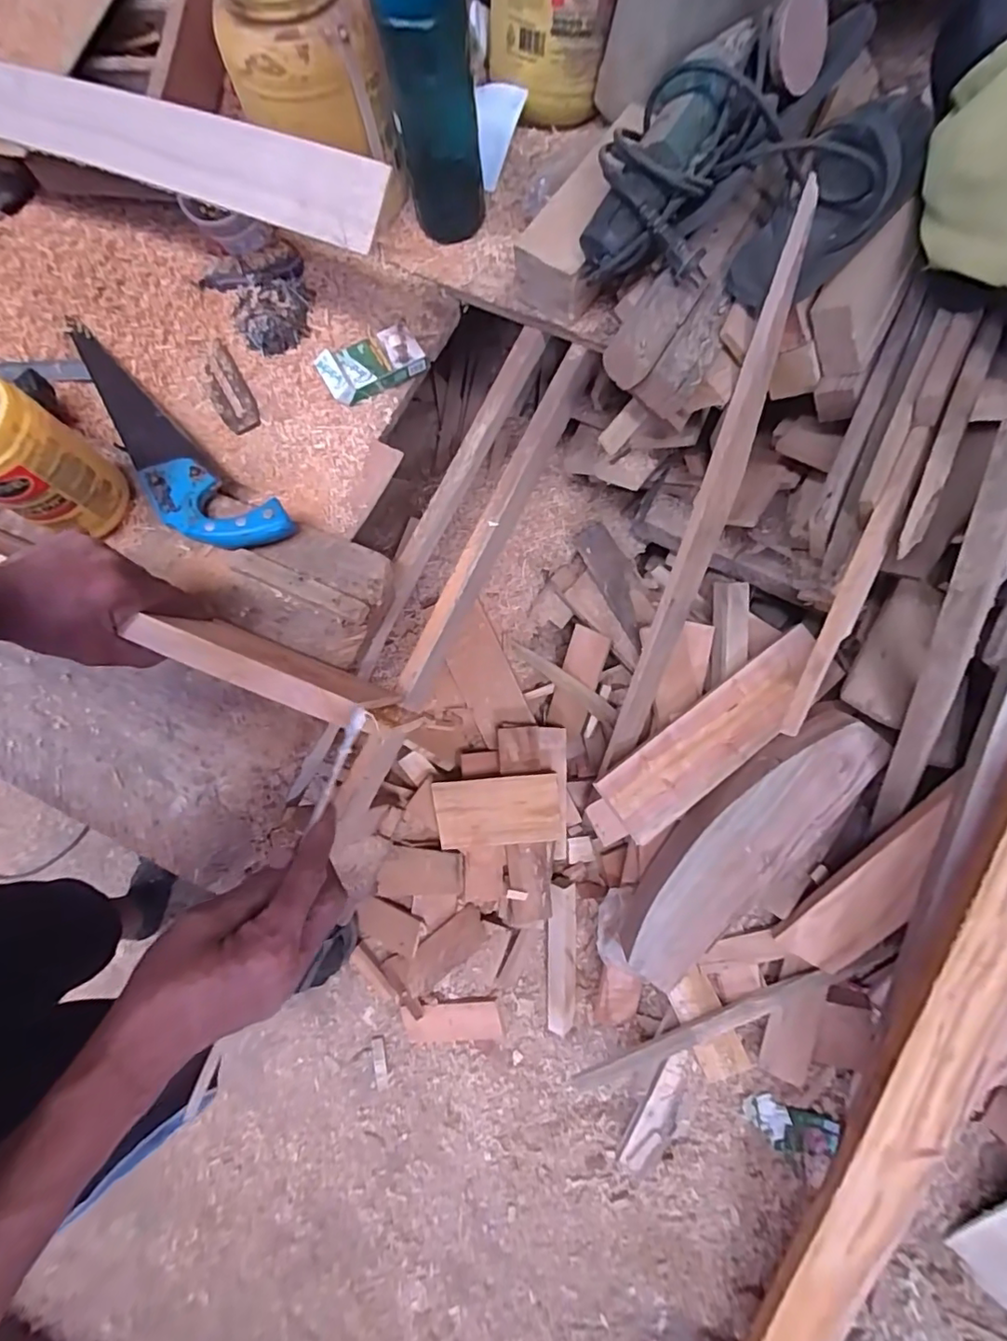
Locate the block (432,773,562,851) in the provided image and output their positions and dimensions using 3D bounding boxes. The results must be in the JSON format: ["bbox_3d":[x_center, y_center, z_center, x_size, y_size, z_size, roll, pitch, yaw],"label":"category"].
[{"bbox_3d":[-0.008,0.243,0.945,0.212,0.034,0.112,-5,73,-1],"label":"block"}]

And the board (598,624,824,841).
[{"bbox_3d":[0.349,0.098,0.878,0.433,0.031,0.117,-35,76,-10],"label":"board"}]

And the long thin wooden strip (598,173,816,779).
[{"bbox_3d":[0.229,-0.125,0.698,0.034,0.719,0.026,12,39,4],"label":"long thin wooden strip"}]

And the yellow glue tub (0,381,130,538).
[{"bbox_3d":[-0.448,-0.198,0.521,0.096,0.130,0.092,0,73,0],"label":"yellow glue tub"}]

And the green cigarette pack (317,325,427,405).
[{"bbox_3d":[-0.154,-0.357,0.640,0.114,0.027,0.057,-31,75,-9],"label":"green cigarette pack"}]

